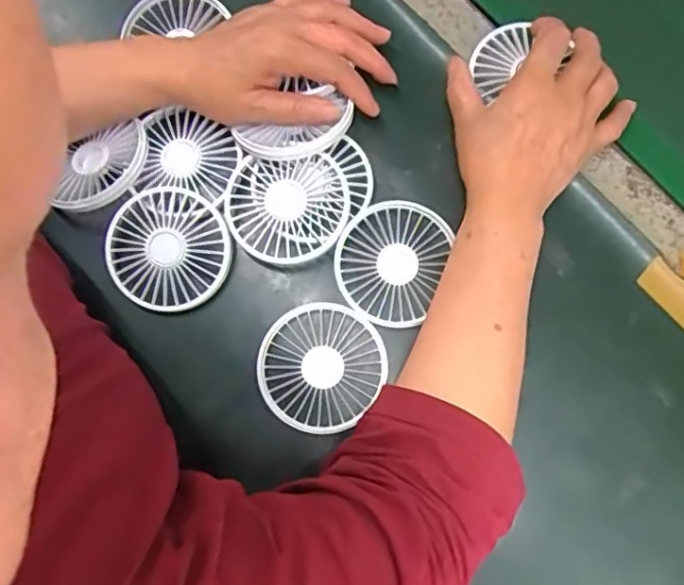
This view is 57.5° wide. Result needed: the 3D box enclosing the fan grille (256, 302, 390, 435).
[{"bbox_3d":[-0.016,0.051,0.438,0.083,0.008,0.086,0,79,1],"label":"fan grille"}]

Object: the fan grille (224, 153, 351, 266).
[{"bbox_3d":[-0.040,-0.060,0.447,0.087,0.017,0.076,0,85,2],"label":"fan grille"}]

